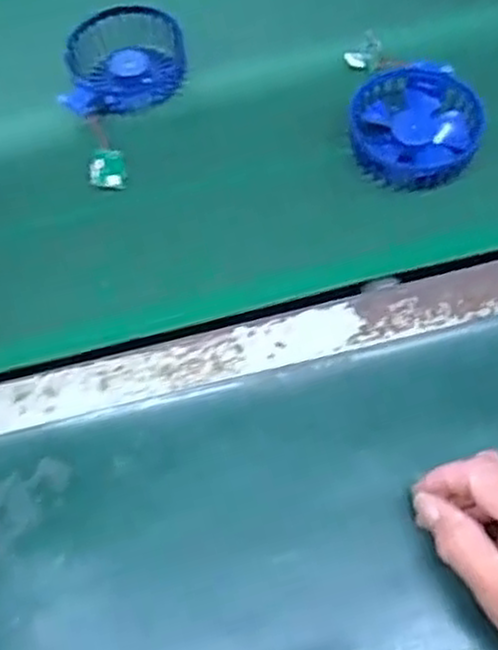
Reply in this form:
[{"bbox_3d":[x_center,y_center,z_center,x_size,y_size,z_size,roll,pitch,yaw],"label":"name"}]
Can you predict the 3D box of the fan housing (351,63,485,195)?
[{"bbox_3d":[0.116,-0.140,0.533,0.090,0.025,0.095,-2,61,4],"label":"fan housing"}]

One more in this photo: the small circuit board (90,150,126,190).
[{"bbox_3d":[-0.100,-0.110,0.536,0.023,0.009,0.027,-10,60,-1],"label":"small circuit board"}]

